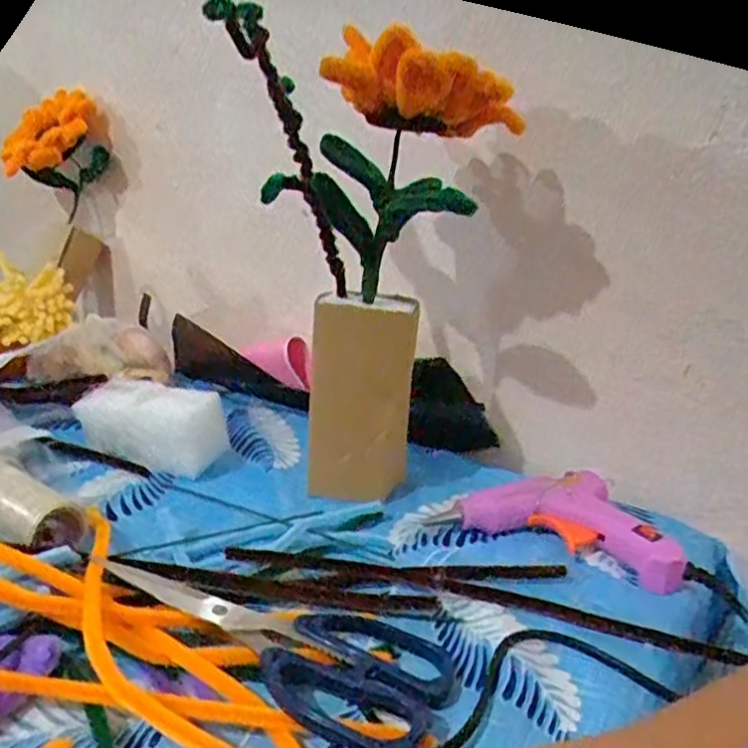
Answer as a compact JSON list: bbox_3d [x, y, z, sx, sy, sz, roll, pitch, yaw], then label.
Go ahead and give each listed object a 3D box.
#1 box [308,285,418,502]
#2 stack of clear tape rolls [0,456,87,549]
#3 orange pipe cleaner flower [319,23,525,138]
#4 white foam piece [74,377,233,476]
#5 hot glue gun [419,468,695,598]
[{"bbox_3d":[-0.009,0.014,0.471,0.066,0.129,0.039,5,20,-1],"label":"box"},{"bbox_3d":[-0.224,0.077,0.414,0.131,0.032,0.034,14,21,31],"label":"stack of clear tape rolls"},{"bbox_3d":[0.037,-0.173,0.416,0.102,0.051,0.090,-9,21,-30],"label":"orange pipe cleaner flower"},{"bbox_3d":[-0.163,0.036,0.510,0.115,0.048,0.042,12,20,20],"label":"white foam piece"},{"bbox_3d":[0.114,0.085,0.426,0.139,0.024,0.071,11,21,17],"label":"hot glue gun"}]

